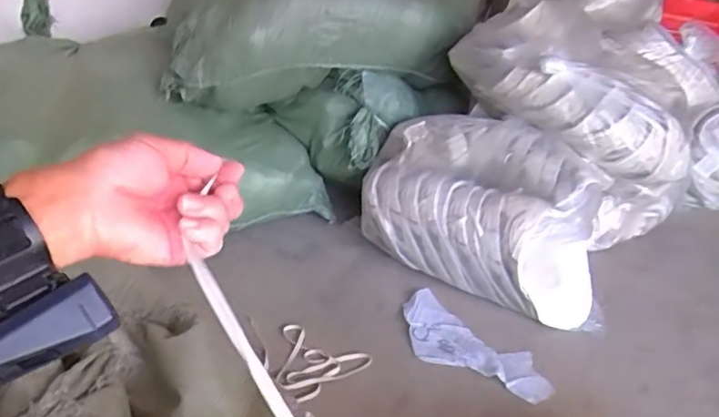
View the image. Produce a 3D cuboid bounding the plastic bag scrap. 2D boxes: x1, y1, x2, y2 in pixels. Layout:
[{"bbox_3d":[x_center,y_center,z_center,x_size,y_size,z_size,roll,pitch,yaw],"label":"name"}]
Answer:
[{"bbox_3d":[0.177,0.229,0.976,0.123,0.026,0.302,-24,35,-38],"label":"plastic bag scrap"}]

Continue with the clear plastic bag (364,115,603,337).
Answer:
[{"bbox_3d":[0.223,0.011,1.114,0.486,0.303,0.179,21,34,36],"label":"clear plastic bag"}]

